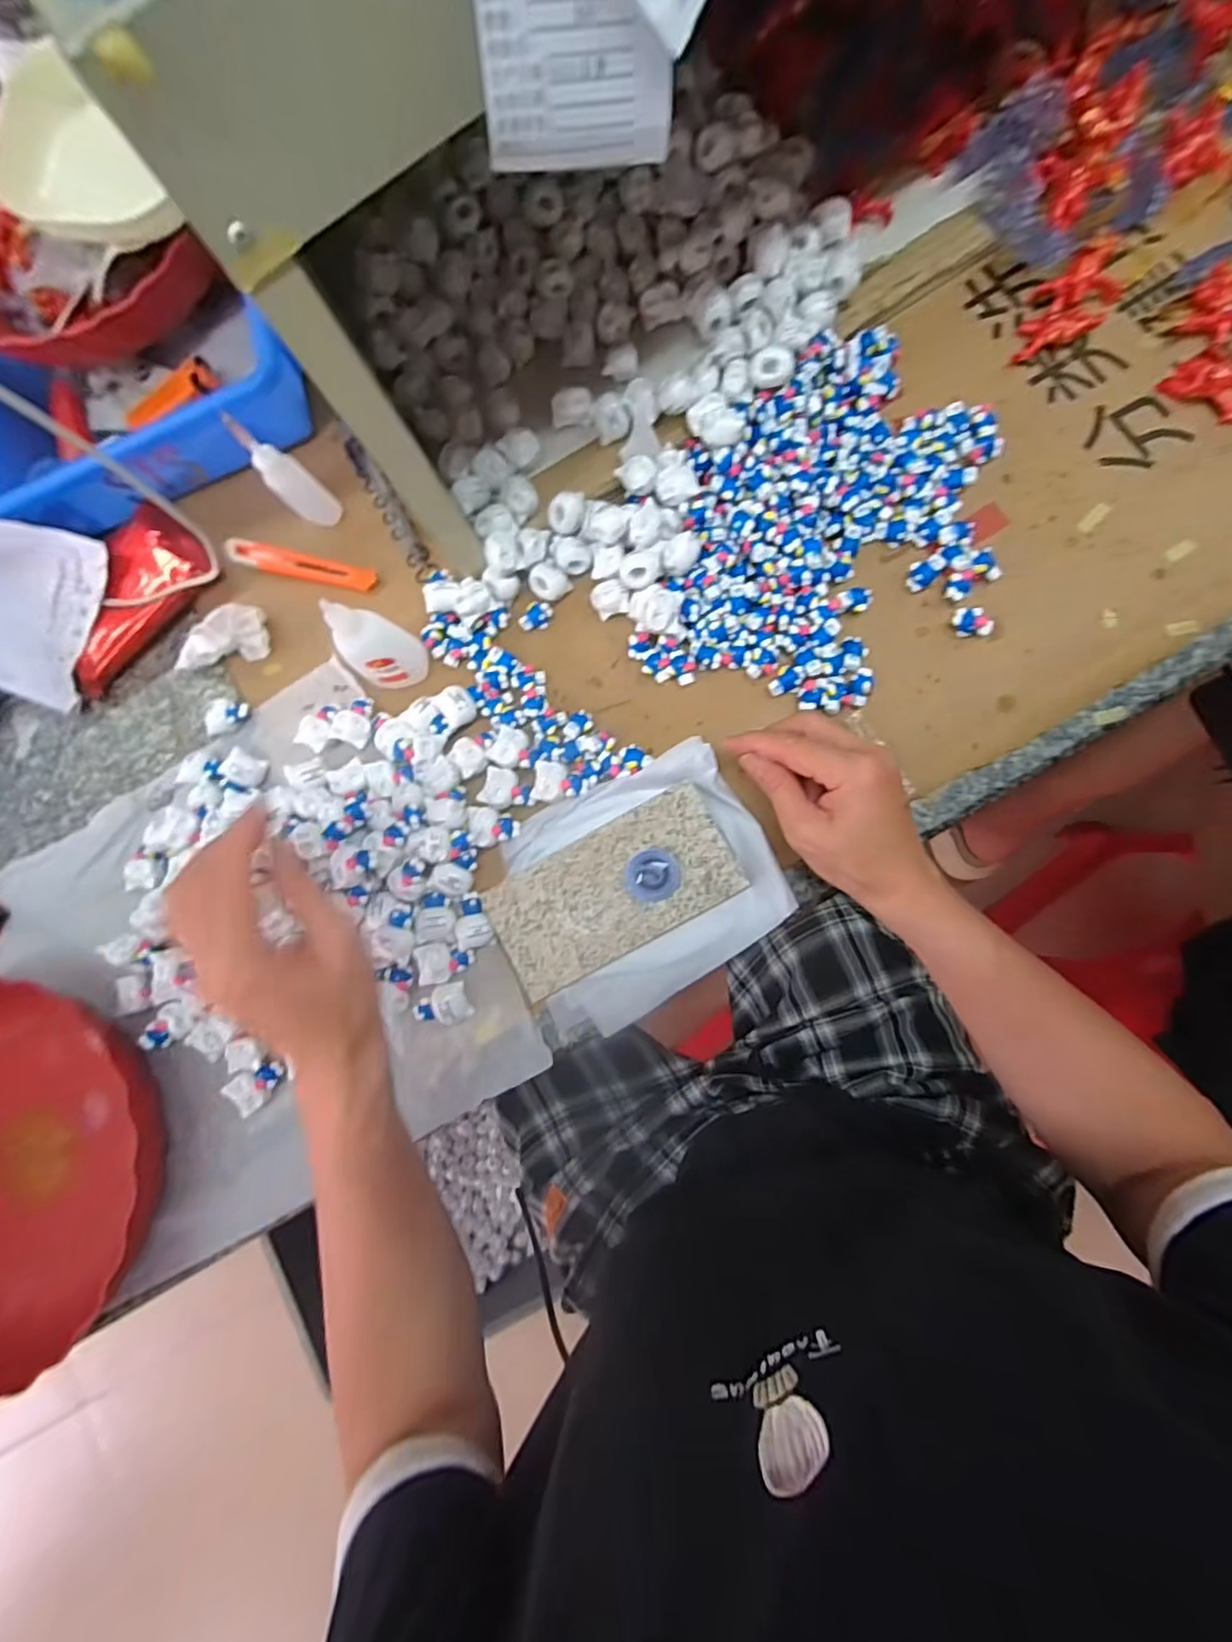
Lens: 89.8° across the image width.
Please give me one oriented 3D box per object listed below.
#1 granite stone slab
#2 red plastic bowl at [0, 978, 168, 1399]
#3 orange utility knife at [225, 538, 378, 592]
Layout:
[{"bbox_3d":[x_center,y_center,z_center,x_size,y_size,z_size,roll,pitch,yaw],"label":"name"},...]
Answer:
[{"bbox_3d":[-0.001,0.043,0.377,0.147,0.019,0.073,-28,82,5],"label":"granite stone slab"},{"bbox_3d":[-0.401,0.236,0.401,0.232,0.056,0.226,-1,83,8],"label":"red plastic bowl"},{"bbox_3d":[-0.227,-0.184,0.447,0.114,0.010,0.019,15,87,9],"label":"orange utility knife"}]

